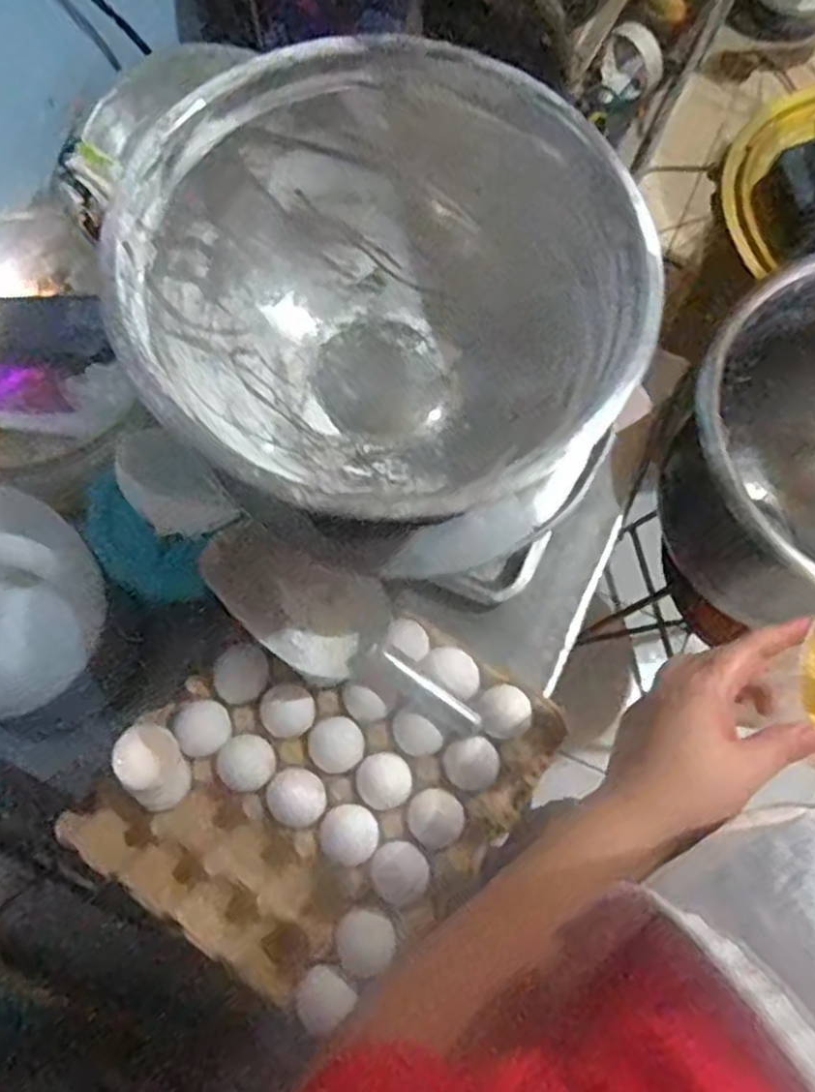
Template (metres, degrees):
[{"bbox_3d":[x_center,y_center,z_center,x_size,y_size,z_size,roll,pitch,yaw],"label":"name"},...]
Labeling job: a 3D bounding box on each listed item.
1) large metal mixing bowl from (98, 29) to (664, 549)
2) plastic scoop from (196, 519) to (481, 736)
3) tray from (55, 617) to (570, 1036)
[{"bbox_3d":[-0.014,-0.146,0.494,0.298,0.156,0.287,-29,76,-9],"label":"large metal mixing bowl"},{"bbox_3d":[-0.046,0.064,0.595,0.237,0.063,0.093,36,76,-4],"label":"plastic scoop"},{"bbox_3d":[-0.061,0.181,0.591,0.267,0.067,0.308,40,77,10],"label":"tray"}]

